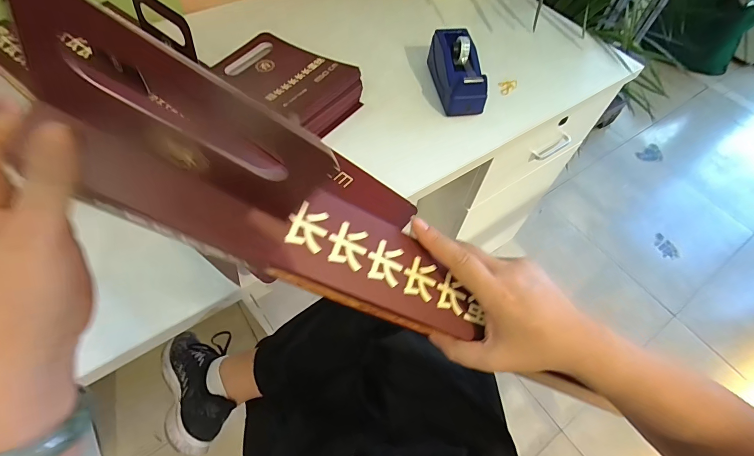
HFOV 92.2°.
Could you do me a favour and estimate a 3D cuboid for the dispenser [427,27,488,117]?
[{"bbox_3d":[0.132,-0.266,0.611,0.064,0.080,0.148,-11,60,-11],"label":"dispenser"}]

